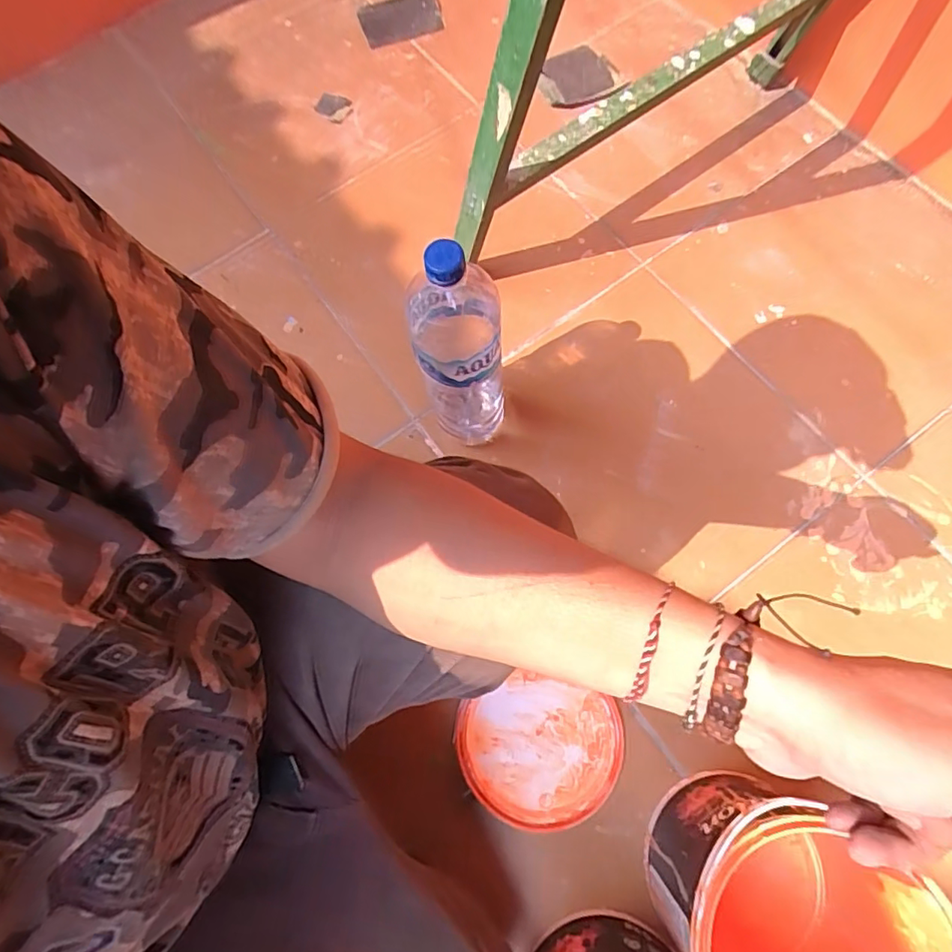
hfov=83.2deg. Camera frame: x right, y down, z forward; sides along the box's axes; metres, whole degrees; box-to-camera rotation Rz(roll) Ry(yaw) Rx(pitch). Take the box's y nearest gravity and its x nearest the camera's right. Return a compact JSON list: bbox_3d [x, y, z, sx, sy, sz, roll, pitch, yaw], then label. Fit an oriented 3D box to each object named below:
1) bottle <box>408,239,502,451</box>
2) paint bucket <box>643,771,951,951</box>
[{"bbox_3d":[-0.017,-0.121,0.548,0.088,0.299,0.081,2,72,2],"label":"bottle"},{"bbox_3d":[0.247,0.371,0.458,0.186,0.191,0.170,0,72,1],"label":"paint bucket"}]

